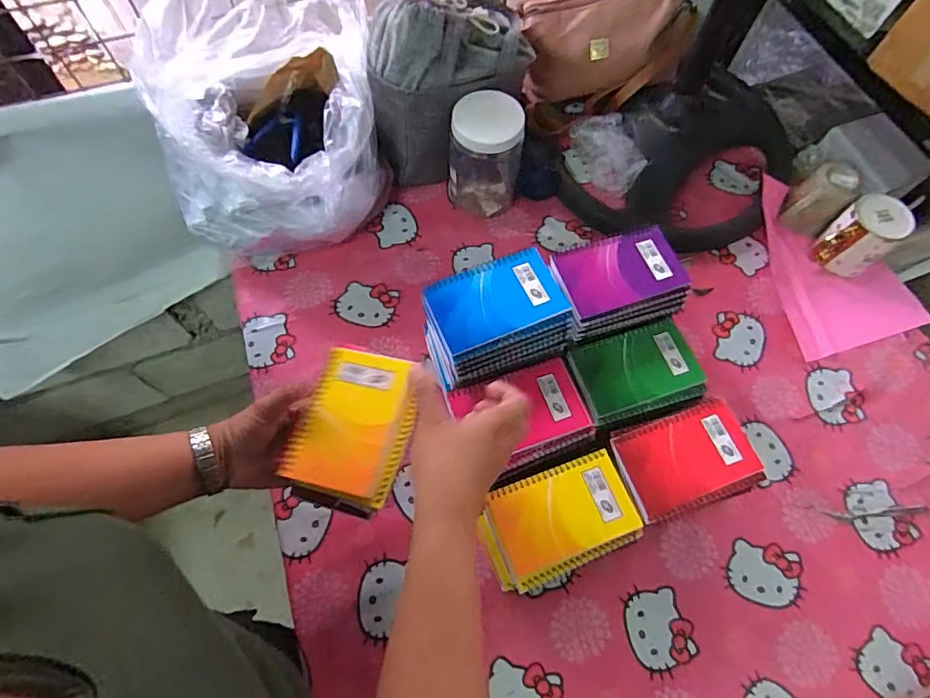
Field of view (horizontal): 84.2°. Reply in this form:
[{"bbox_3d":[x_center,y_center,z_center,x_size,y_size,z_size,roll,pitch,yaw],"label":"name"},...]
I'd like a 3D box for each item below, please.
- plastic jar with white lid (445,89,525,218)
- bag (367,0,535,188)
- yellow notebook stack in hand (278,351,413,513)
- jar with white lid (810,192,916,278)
[{"bbox_3d":[0.030,-0.279,0.758,0.104,0.163,0.081,5,66,2],"label":"plastic jar with white lid"},{"bbox_3d":[-0.020,-0.353,0.741,0.220,0.249,0.132,-7,66,-4],"label":"bag"},{"bbox_3d":[-0.100,0.070,0.473,0.095,0.026,0.143,14,67,5],"label":"yellow notebook stack in hand"},{"bbox_3d":[0.575,-0.160,0.747,0.078,0.096,0.083,-42,73,-17],"label":"jar with white lid"}]

